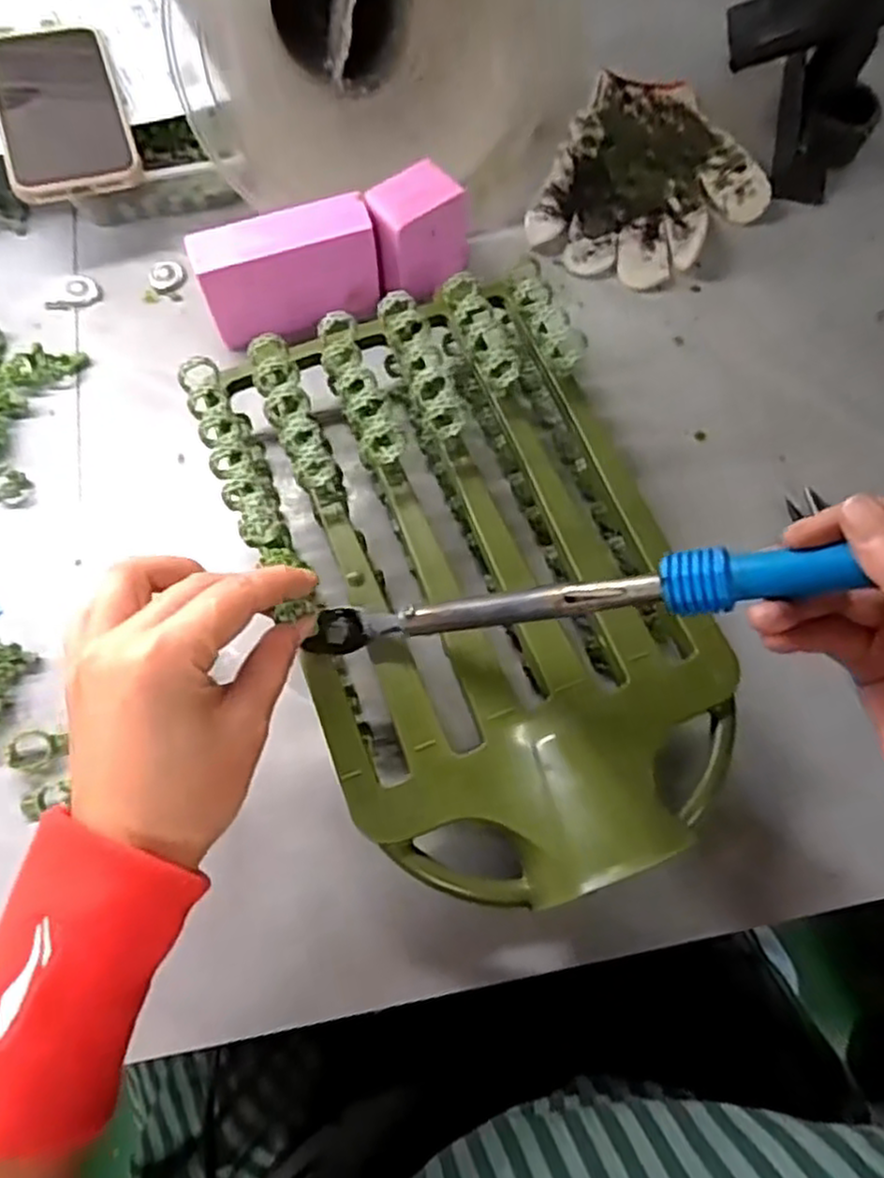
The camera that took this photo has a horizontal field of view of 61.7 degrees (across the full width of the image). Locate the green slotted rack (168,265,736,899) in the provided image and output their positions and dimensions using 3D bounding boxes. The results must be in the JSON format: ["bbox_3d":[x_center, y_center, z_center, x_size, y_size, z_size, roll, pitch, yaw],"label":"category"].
[{"bbox_3d":[0.018,-0.009,0.395,0.204,0.074,0.316,-23,71,-10],"label":"green slotted rack"}]

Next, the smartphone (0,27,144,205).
[{"bbox_3d":[-0.254,-0.325,0.488,0.077,0.013,0.168,-19,71,-8],"label":"smartphone"}]

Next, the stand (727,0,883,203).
[{"bbox_3d":[0.255,-0.368,0.516,0.124,0.123,0.109,37,72,12],"label":"stand"}]

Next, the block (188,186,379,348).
[{"bbox_3d":[-0.096,-0.199,0.468,0.107,0.067,0.039,-19,70,-9],"label":"block"}]

